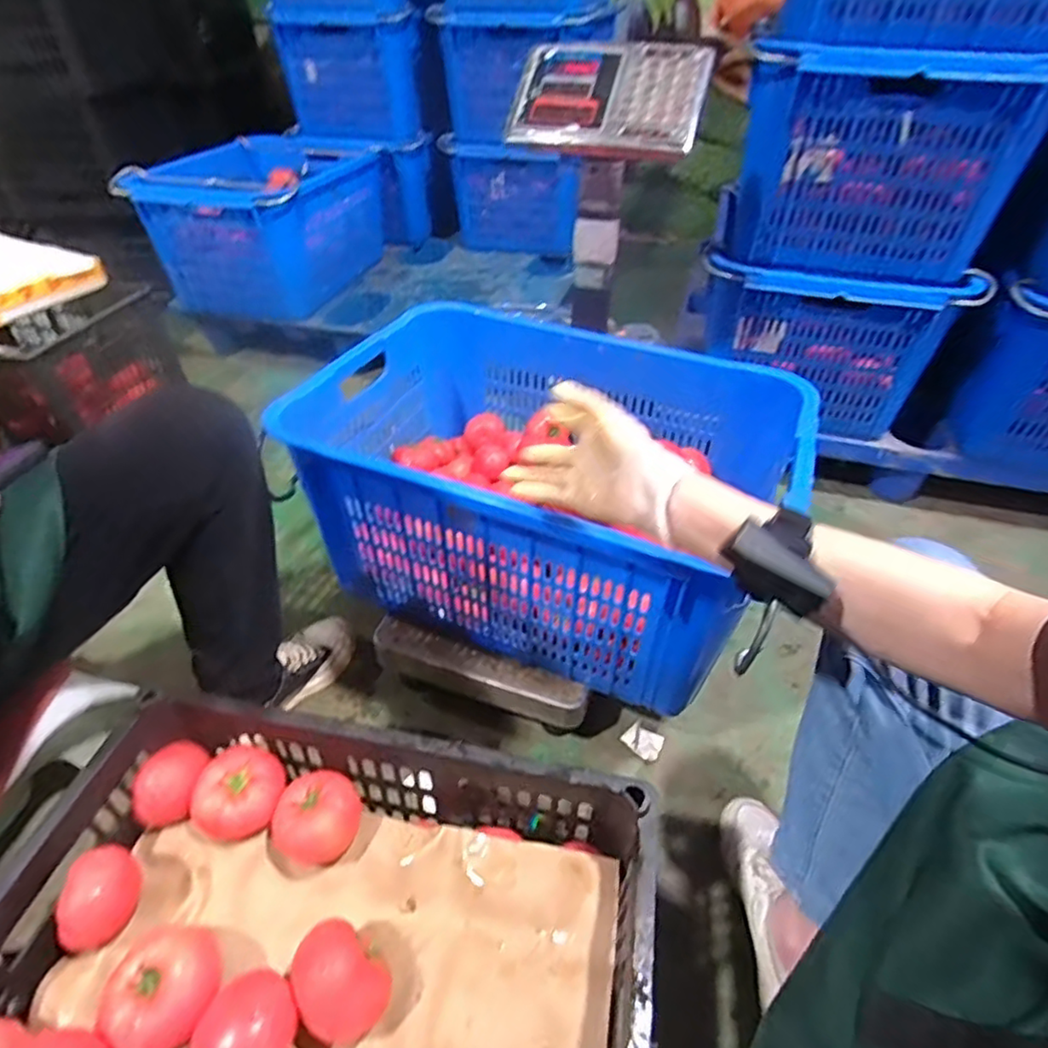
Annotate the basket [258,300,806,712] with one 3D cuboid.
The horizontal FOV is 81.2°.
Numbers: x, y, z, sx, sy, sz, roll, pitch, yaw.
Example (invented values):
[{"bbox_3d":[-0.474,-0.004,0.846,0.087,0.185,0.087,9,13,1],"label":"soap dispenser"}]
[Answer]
[{"bbox_3d":[0.029,-0.050,0.882,0.612,0.306,0.433,18,44,18],"label":"basket"}]

